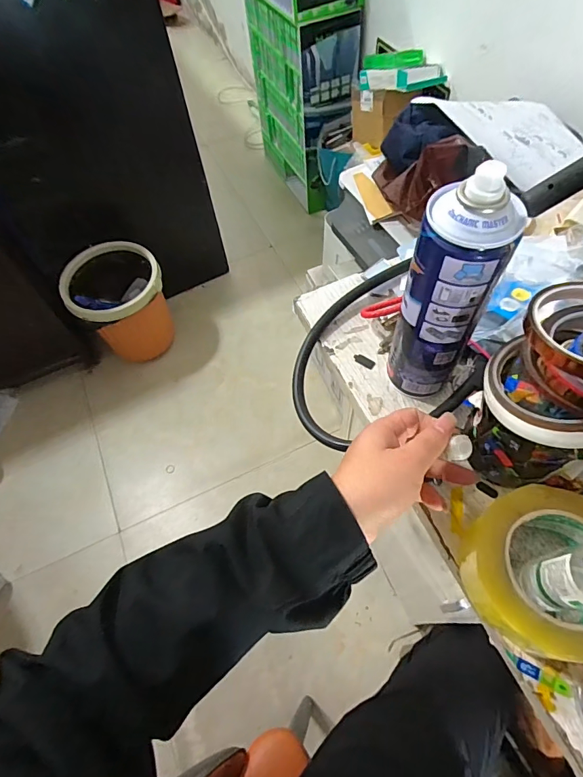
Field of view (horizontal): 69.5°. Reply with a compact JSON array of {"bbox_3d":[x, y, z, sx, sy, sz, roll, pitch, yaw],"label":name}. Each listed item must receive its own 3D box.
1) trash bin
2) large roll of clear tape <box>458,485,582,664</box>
[{"bbox_3d":[-0.524,-0.268,1.316,0.259,0.259,0.274,-2,60,3],"label":"trash bin"},{"bbox_3d":[0.197,0.140,0.326,0.119,0.048,0.115,-2,60,3],"label":"large roll of clear tape"}]

